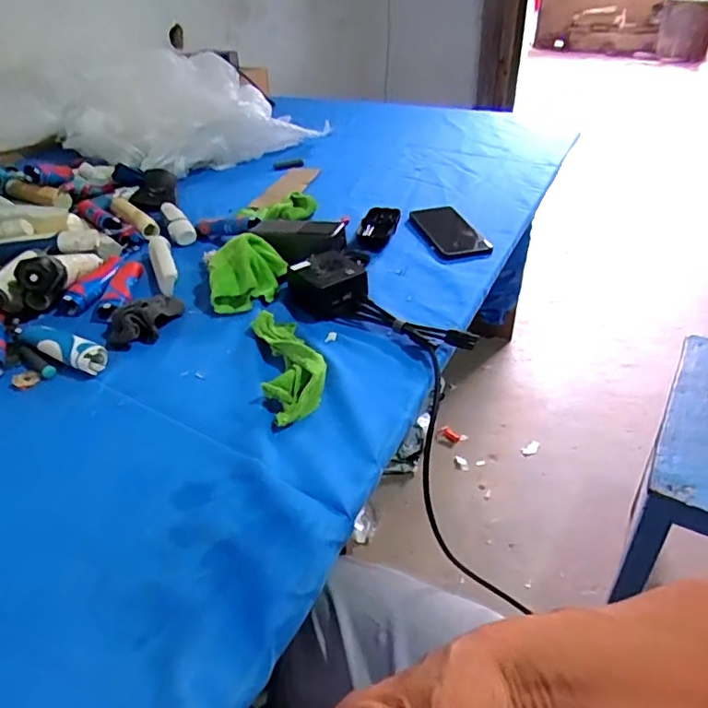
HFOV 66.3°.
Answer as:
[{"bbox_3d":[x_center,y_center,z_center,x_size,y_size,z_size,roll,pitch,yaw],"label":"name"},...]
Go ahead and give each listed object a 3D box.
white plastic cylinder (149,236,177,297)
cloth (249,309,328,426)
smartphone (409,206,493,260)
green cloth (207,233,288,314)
[{"bbox_3d":[-0.268,-0.129,0.760,0.029,0.026,0.155,-15,38,-16],"label":"white plastic cylinder"},{"bbox_3d":[-0.070,0.006,0.573,0.061,0.032,0.163,-12,38,-12],"label":"cloth"},{"bbox_3d":[0.149,-0.192,0.843,0.081,0.014,0.161,-12,38,-12],"label":"smartphone"},{"bbox_3d":[-0.136,-0.102,0.695,0.092,0.029,0.106,7,73,-16],"label":"green cloth"}]

